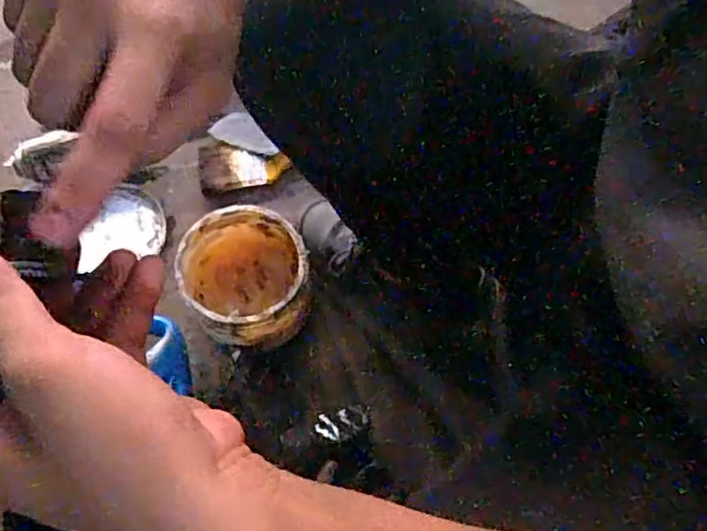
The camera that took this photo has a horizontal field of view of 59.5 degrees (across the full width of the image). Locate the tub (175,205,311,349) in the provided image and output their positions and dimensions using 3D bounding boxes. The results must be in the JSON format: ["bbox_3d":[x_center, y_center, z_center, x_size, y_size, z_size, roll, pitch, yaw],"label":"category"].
[{"bbox_3d":[-0.131,0.018,0.770,0.147,0.110,0.149,0,68,-1],"label":"tub"}]

